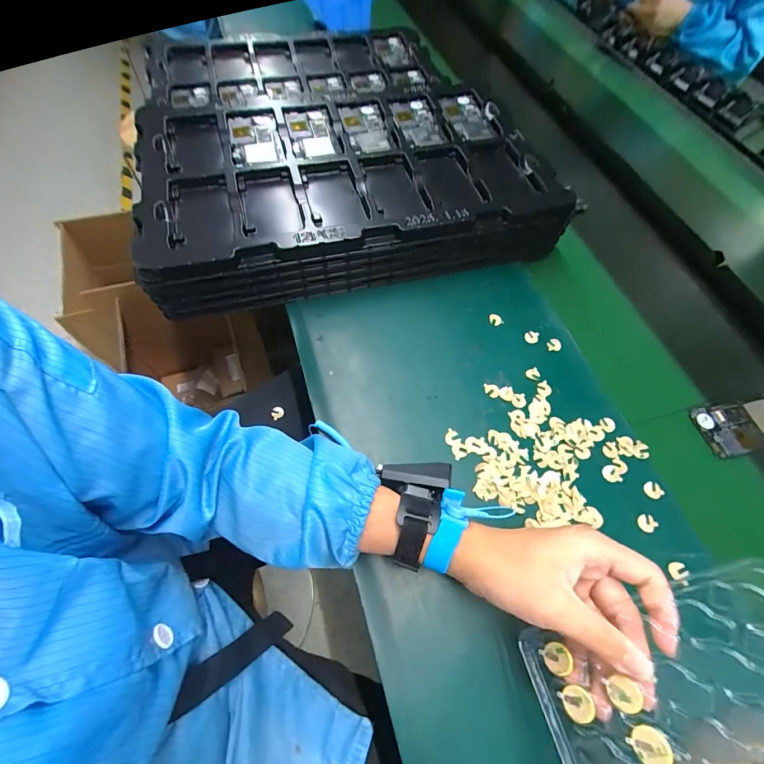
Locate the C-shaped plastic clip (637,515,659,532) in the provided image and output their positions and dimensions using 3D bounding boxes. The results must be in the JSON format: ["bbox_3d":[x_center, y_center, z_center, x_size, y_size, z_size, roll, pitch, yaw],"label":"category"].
[{"bbox_3d":[0.279,0.148,0.365,0.019,0.004,0.018,1,63,-2],"label":"C-shaped plastic clip"}]

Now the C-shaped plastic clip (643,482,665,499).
[{"bbox_3d":[0.299,0.118,0.381,0.019,0.004,0.018,-17,65,-11],"label":"C-shaped plastic clip"}]

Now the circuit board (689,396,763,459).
[{"bbox_3d":[0.453,0.055,0.436,0.118,0.006,0.061,-9,64,-8],"label":"circuit board"}]

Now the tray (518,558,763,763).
[{"bbox_3d":[0.188,0.208,0.200,0.175,0.010,0.141,-36,46,21],"label":"tray"}]

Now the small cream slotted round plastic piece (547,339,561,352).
[{"bbox_3d":[0.227,-0.049,0.458,0.020,0.004,0.017,-17,65,-11],"label":"small cream slotted round plastic piece"}]

